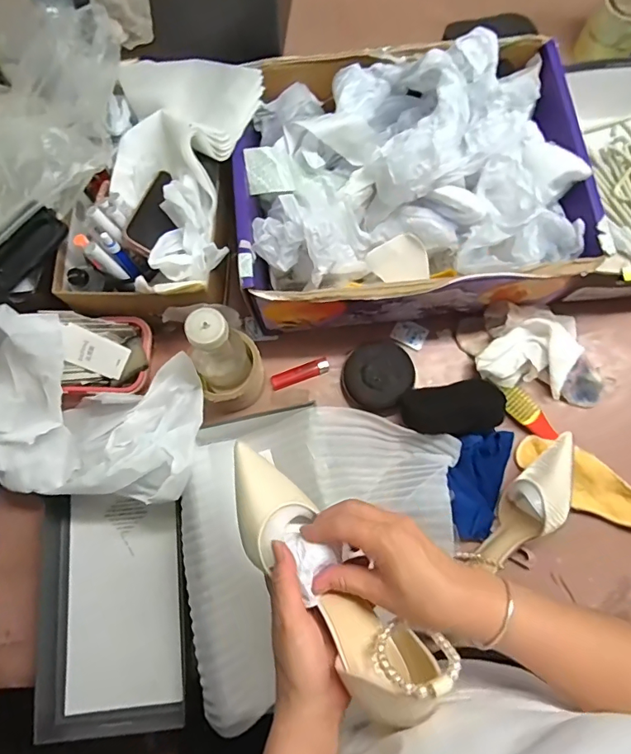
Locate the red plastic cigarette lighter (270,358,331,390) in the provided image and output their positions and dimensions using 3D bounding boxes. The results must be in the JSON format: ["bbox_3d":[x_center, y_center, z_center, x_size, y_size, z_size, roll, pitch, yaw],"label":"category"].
[{"bbox_3d":[-0.021,-0.004,0.634,0.081,0.012,0.020,-21,77,-4],"label":"red plastic cigarette lighter"}]

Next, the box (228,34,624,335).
[{"bbox_3d":[0.107,-0.239,0.587,0.399,0.150,0.320,-6,76,-1],"label":"box"}]

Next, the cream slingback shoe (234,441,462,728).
[{"bbox_3d":[0.002,0.148,0.372,0.069,0.073,0.231,-39,61,-8],"label":"cream slingback shoe"}]

